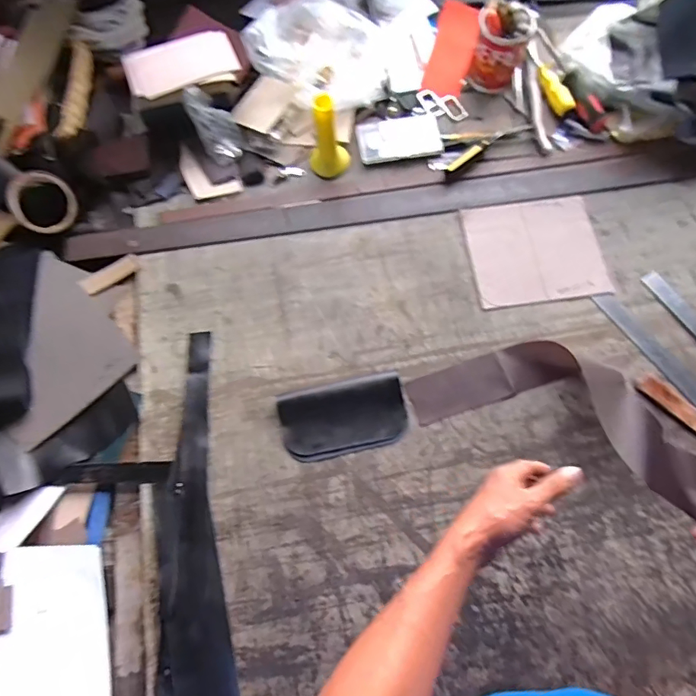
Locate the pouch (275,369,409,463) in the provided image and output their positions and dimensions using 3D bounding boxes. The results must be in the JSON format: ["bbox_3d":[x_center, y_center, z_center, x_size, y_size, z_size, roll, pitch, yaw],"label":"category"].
[{"bbox_3d":[-0.005,0.089,0.624,0.161,0.022,0.094,-13,72,-4],"label":"pouch"}]

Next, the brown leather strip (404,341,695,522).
[{"bbox_3d":[0.273,0.076,0.600,0.361,0.073,0.170,18,57,31],"label":"brown leather strip"}]

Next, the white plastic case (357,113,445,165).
[{"bbox_3d":[0.081,-0.336,0.764,0.129,0.011,0.089,-9,71,-2],"label":"white plastic case"}]

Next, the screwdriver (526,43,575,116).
[{"bbox_3d":[0.326,-0.445,0.791,0.026,0.023,0.149,-18,72,-5],"label":"screwdriver"}]

